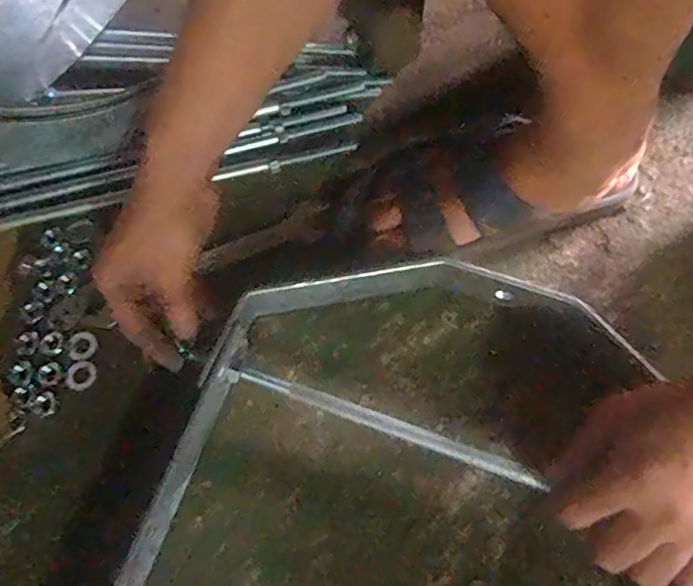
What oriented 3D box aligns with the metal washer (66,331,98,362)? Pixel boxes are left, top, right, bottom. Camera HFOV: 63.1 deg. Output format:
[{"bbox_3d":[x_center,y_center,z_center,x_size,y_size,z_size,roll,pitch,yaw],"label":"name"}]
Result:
[{"bbox_3d":[-0.219,0.043,0.467,0.024,0.004,0.024,-1,66,2],"label":"metal washer"}]

